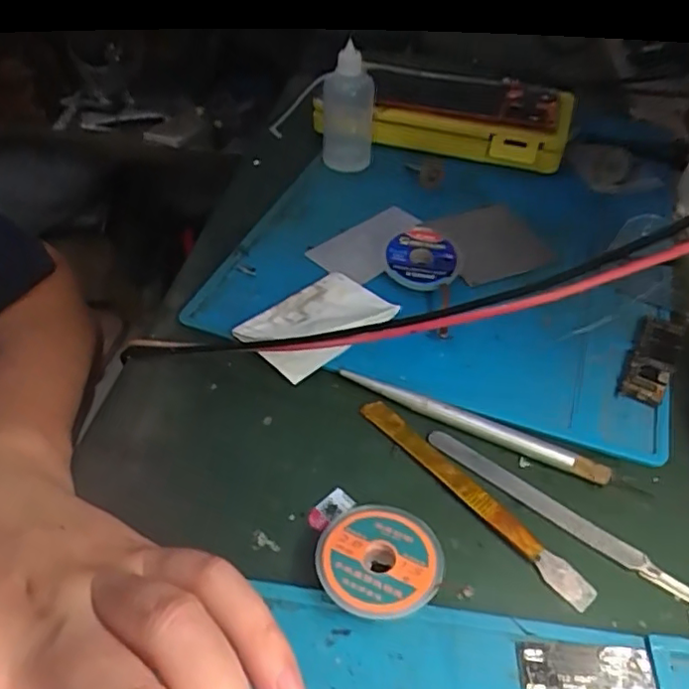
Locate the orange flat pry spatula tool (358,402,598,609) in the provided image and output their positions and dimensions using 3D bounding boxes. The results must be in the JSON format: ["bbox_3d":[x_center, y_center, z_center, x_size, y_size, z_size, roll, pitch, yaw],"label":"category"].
[{"bbox_3d":[0.052,0.060,0.249,0.012,0.004,0.119,-31,53,-29],"label":"orange flat pry spatula tool"}]

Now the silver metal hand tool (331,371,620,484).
[{"bbox_3d":[0.056,0.035,0.271,0.124,0.009,0.008,20,47,17],"label":"silver metal hand tool"}]

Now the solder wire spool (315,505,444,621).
[{"bbox_3d":[0.013,0.081,0.221,0.044,0.013,0.041,1,44,-1],"label":"solder wire spool"}]

